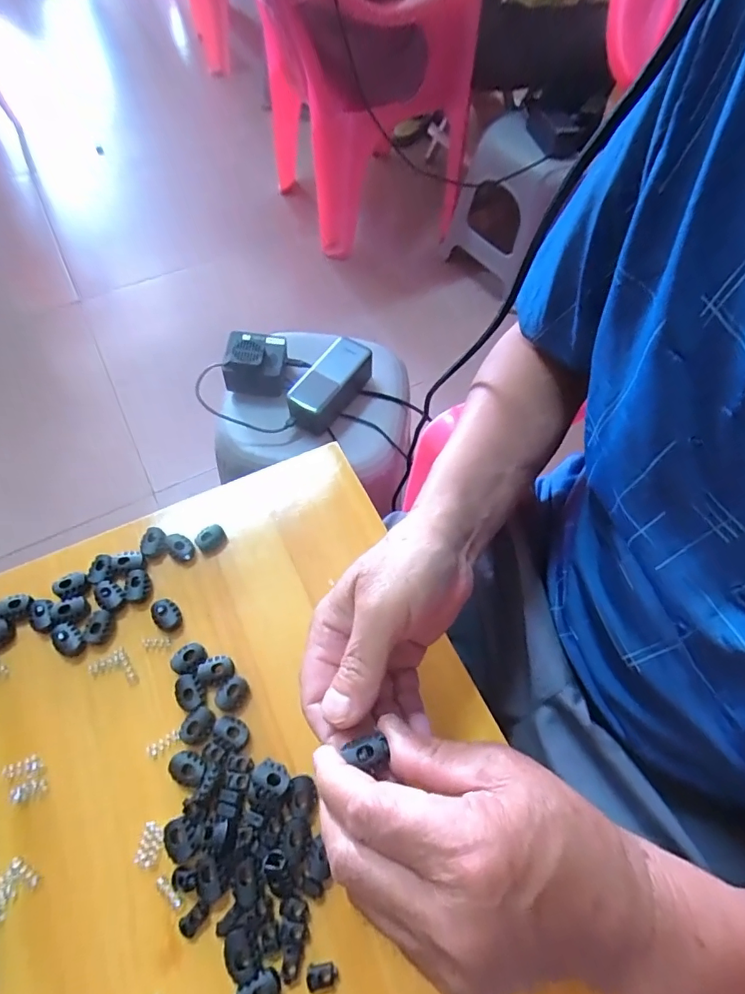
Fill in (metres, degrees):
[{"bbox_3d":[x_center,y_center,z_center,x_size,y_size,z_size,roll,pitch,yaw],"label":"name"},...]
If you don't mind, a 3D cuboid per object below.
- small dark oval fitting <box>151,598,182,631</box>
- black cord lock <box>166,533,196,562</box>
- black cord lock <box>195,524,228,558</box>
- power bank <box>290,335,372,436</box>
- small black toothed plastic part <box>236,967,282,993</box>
[{"bbox_3d":[-0.142,0.080,0.338,0.017,0.010,0.022,-40,70,-20],"label":"small dark oval fitting"},{"bbox_3d":[-0.141,0.037,0.361,0.016,0.010,0.022,-36,68,-18],"label":"black cord lock"},{"bbox_3d":[-0.119,0.032,0.365,0.021,0.012,0.019,-30,67,-16],"label":"black cord lock"},{"bbox_3d":[-0.057,-0.150,0.666,0.059,0.047,0.133,32,66,15],"label":"power bank"},{"bbox_3d":[-0.057,0.251,0.248,0.022,0.006,0.016,-29,66,-15],"label":"small black toothed plastic part"}]

